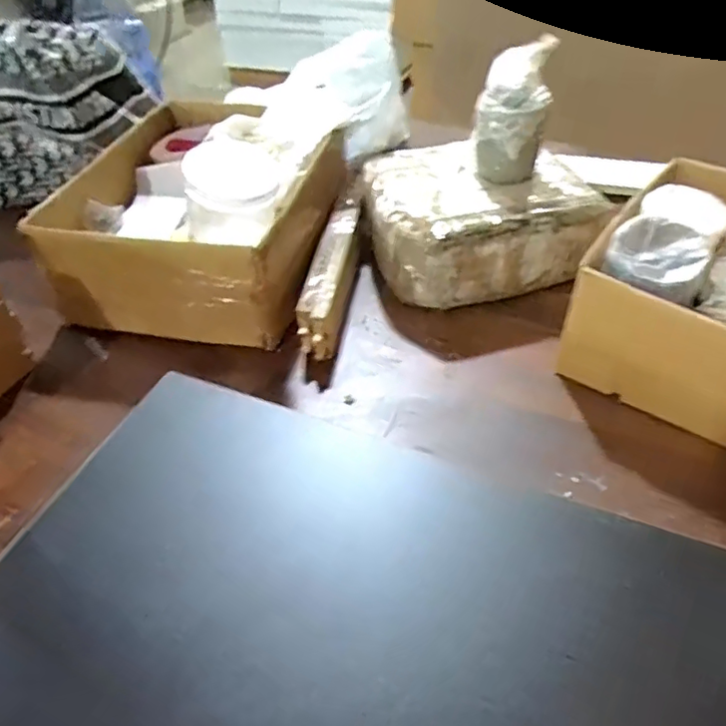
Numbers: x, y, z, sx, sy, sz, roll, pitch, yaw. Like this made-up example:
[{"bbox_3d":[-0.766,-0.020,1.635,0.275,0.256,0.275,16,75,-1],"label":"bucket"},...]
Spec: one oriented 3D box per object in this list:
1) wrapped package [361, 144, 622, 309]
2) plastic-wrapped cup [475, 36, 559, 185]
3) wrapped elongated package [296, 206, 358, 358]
[{"bbox_3d":[0.122,-0.160,0.679,0.219,0.091,0.179,-7,44,-4],"label":"wrapped package"},{"bbox_3d":[0.152,-0.255,0.627,0.069,0.118,0.076,4,45,7],"label":"plastic-wrapped cup"},{"bbox_3d":[-0.033,-0.092,0.668,0.047,0.062,0.200,3,44,6],"label":"wrapped elongated package"}]

